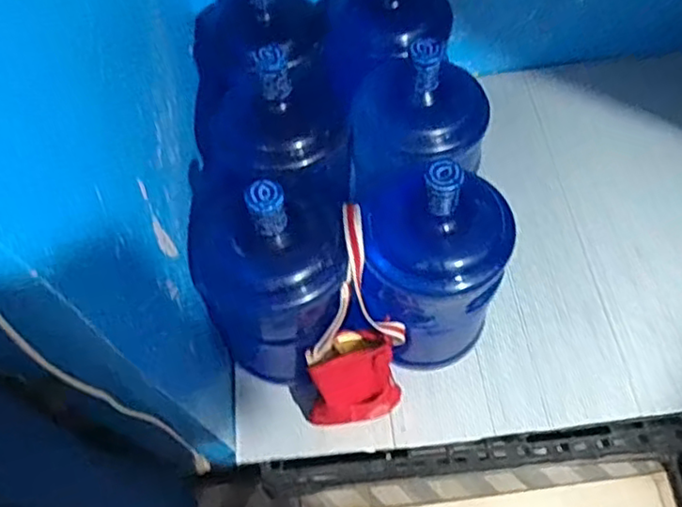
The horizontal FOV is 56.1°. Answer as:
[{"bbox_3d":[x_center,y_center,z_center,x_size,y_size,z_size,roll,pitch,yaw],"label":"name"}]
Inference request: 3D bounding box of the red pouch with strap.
[{"bbox_3d":[0.021,0.127,1.108,0.172,0.413,0.116,-3,26,1],"label":"red pouch with strap"}]

